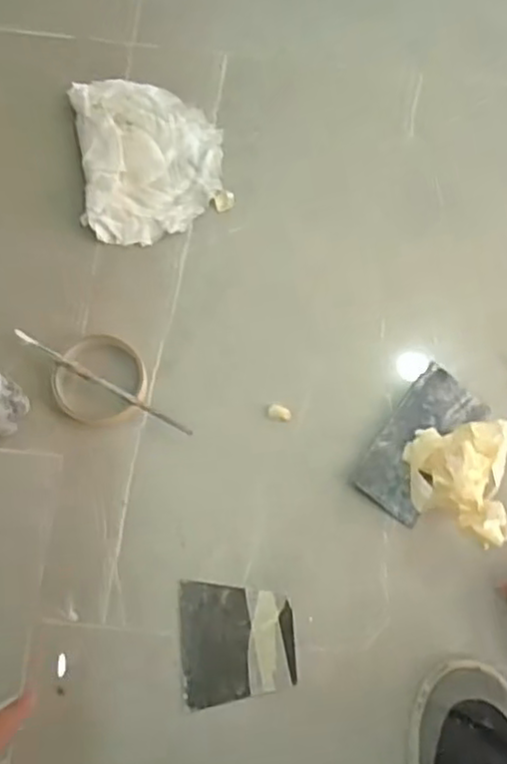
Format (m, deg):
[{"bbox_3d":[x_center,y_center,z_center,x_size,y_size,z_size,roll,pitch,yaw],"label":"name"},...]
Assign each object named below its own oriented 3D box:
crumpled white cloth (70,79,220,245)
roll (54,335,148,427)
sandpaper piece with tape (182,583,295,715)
[{"bbox_3d":[-0.106,-0.231,0.698,0.141,0.035,0.173,-6,75,-4],"label":"crumpled white cloth"},{"bbox_3d":[-0.142,-0.003,0.627,0.083,0.018,0.085,1,75,-2],"label":"roll"},{"bbox_3d":[-0.013,0.225,0.594,0.098,0.004,0.098,-4,75,-3],"label":"sandpaper piece with tape"}]

